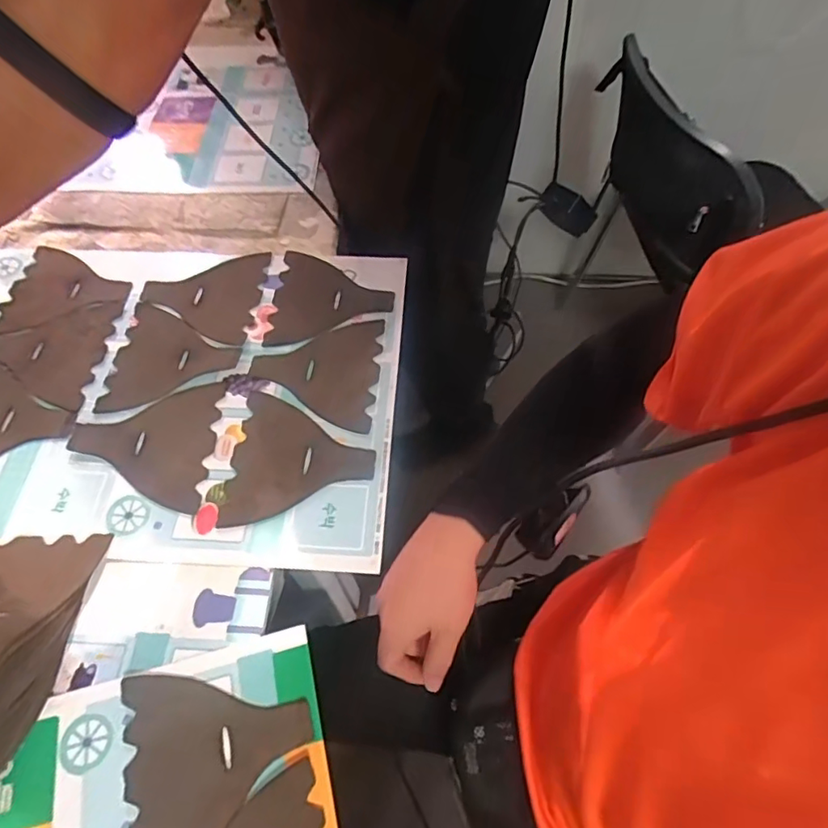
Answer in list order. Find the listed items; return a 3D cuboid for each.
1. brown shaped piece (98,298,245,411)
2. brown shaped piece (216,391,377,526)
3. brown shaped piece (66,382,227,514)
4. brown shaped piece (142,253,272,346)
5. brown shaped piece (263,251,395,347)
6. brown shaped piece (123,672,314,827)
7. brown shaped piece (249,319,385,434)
[{"bbox_3d":[-0.270,-0.064,0.632,0.135,0.008,0.142,3,59,3],"label":"brown shaped piece"},{"bbox_3d":[-0.112,0.045,0.561,0.141,0.004,0.142,4,59,3],"label":"brown shaped piece"},{"bbox_3d":[-0.276,0.027,0.573,0.141,0.007,0.141,4,58,1],"label":"brown shaped piece"},{"bbox_3d":[-0.259,-0.146,0.680,0.141,0.004,0.144,3,59,3],"label":"brown shaped piece"},{"bbox_3d":[-0.098,-0.138,0.671,0.140,0.008,0.140,3,59,3],"label":"brown shaped piece"},{"bbox_3d":[-0.152,0.262,0.431,0.141,0.004,0.139,-14,59,-7],"label":"brown shaped piece"},{"bbox_3d":[-0.108,-0.048,0.612,0.138,0.008,0.138,3,59,3],"label":"brown shaped piece"}]

